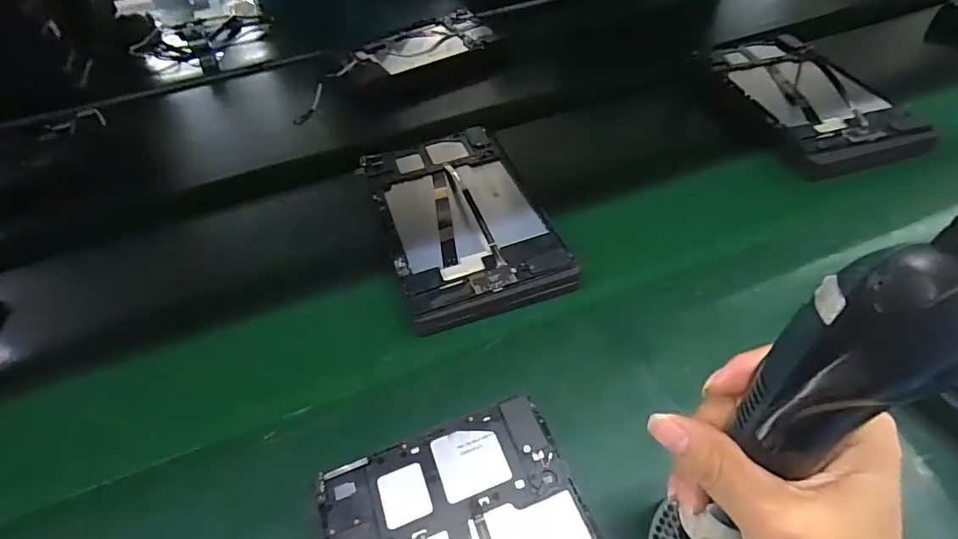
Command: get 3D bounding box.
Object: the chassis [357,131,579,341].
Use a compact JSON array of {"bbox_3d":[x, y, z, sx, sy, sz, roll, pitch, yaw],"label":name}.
[{"bbox_3d":[-0.022,-0.059,0.492,0.147,0.032,0.254,-18,49,-10],"label":"chassis"}]

